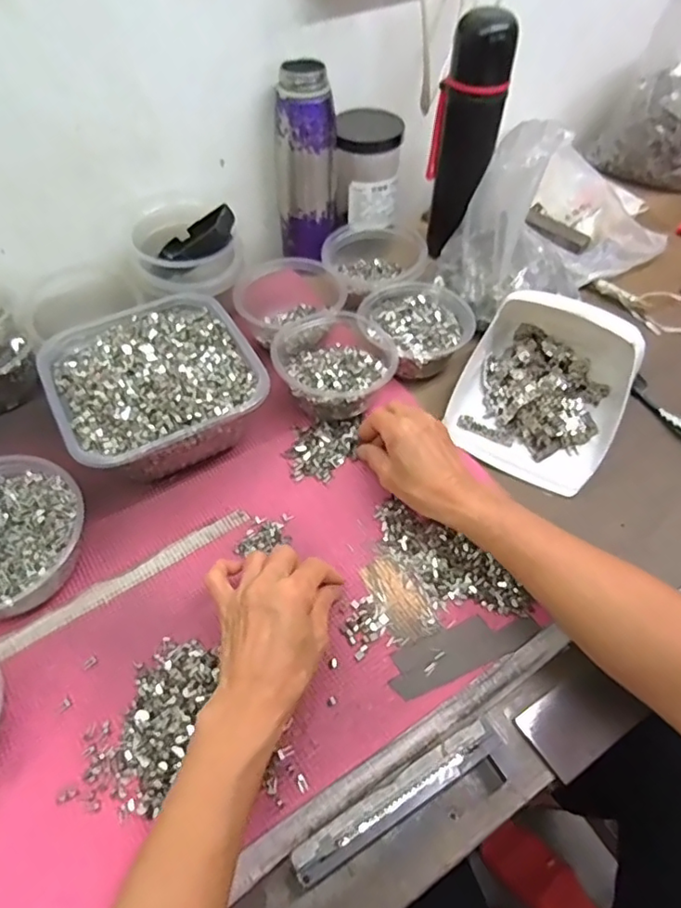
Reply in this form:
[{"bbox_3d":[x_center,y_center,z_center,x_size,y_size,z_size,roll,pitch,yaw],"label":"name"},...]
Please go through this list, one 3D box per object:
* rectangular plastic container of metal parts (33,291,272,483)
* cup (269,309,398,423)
[{"bbox_3d":[-0.171,-0.060,0.523,0.170,0.081,0.175,-26,57,-18],"label":"rectangular plastic container of metal parts"},{"bbox_3d":[-0.006,-0.089,0.559,0.116,0.057,0.120,1,55,-1],"label":"cup"}]

